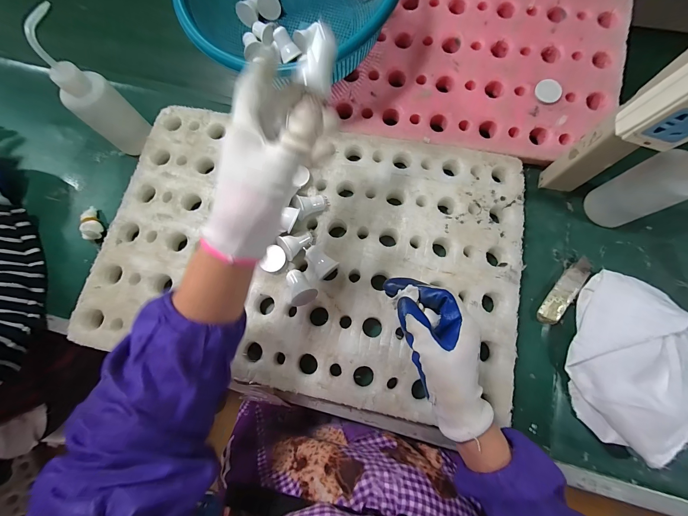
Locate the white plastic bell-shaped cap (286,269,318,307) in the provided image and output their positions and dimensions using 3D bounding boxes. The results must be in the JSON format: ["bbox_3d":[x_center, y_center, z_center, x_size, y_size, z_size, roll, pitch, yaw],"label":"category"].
[{"bbox_3d":[-0.057,0.036,0.364,0.030,0.031,0.046,-36,78,-8],"label":"white plastic bell-shaped cap"}]

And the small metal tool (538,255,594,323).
[{"bbox_3d":[0.301,0.043,0.396,0.026,0.014,0.110,39,79,9],"label":"small metal tool"}]

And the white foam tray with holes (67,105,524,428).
[{"bbox_3d":[-0.047,-0.011,0.408,0.545,0.040,0.356,11,76,5],"label":"white foam tray with holes"}]

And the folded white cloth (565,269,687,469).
[{"bbox_3d":[0.354,0.125,0.352,0.132,0.053,0.207,14,76,4],"label":"folded white cloth"}]

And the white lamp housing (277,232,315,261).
[{"bbox_3d":[-0.059,-0.019,0.382,0.044,0.030,0.028,-31,78,-7],"label":"white lamp housing"}]

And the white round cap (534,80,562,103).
[{"bbox_3d":[0.290,-0.237,0.413,0.032,0.009,0.033,0,76,0],"label":"white round cap"}]

